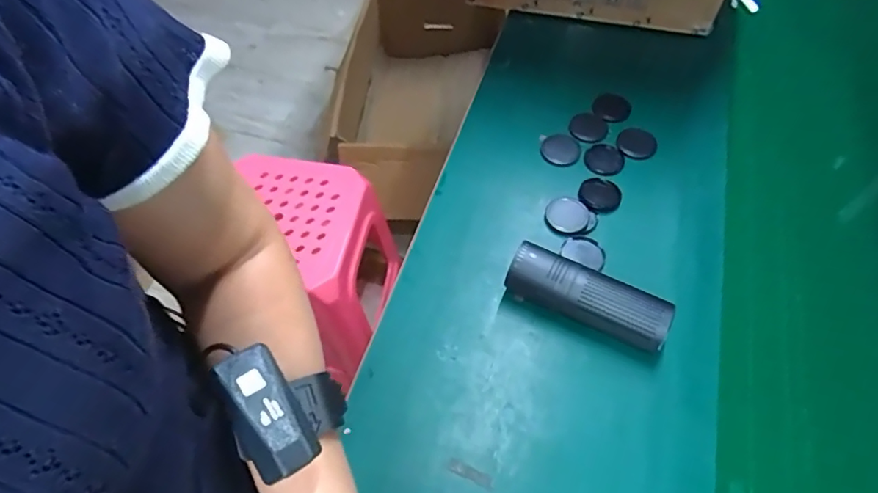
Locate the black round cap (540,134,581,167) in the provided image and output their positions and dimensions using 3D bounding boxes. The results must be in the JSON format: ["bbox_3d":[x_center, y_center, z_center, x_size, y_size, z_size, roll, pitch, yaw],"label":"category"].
[{"bbox_3d":[0.162,-0.128,0.688,0.053,0.004,0.050,0,58,0],"label":"black round cap"}]

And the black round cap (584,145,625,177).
[{"bbox_3d":[0.217,-0.112,0.675,0.049,0.006,0.048,0,58,0],"label":"black round cap"}]

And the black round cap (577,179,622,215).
[{"bbox_3d":[0.201,-0.062,0.649,0.051,0.006,0.053,0,58,0],"label":"black round cap"}]

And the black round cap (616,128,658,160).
[{"bbox_3d":[0.263,-0.136,0.693,0.057,0.012,0.048,-26,61,-15],"label":"black round cap"}]

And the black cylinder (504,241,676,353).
[{"bbox_3d":[0.152,0.056,0.542,0.164,0.057,0.051,24,61,15],"label":"black cylinder"}]

